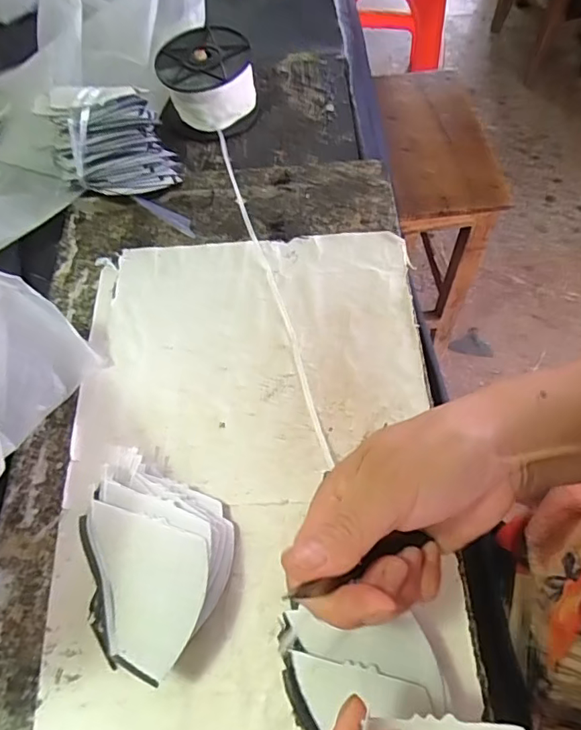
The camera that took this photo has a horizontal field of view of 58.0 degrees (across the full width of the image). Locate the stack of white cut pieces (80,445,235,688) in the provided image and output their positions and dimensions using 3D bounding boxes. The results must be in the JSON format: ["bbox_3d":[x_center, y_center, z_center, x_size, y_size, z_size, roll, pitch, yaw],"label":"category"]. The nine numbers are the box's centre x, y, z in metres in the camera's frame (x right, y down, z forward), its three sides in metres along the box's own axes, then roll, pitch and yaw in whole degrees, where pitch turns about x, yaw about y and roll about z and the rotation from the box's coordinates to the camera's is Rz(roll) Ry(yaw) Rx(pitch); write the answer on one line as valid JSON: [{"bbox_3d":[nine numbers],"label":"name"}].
[{"bbox_3d":[-0.082,0.113,0.306,0.092,0.052,0.107,18,63,11],"label":"stack of white cut pieces"}]

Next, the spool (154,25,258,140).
[{"bbox_3d":[-0.081,-0.280,0.521,0.088,0.057,0.099,-10,61,-4],"label":"spool"}]

